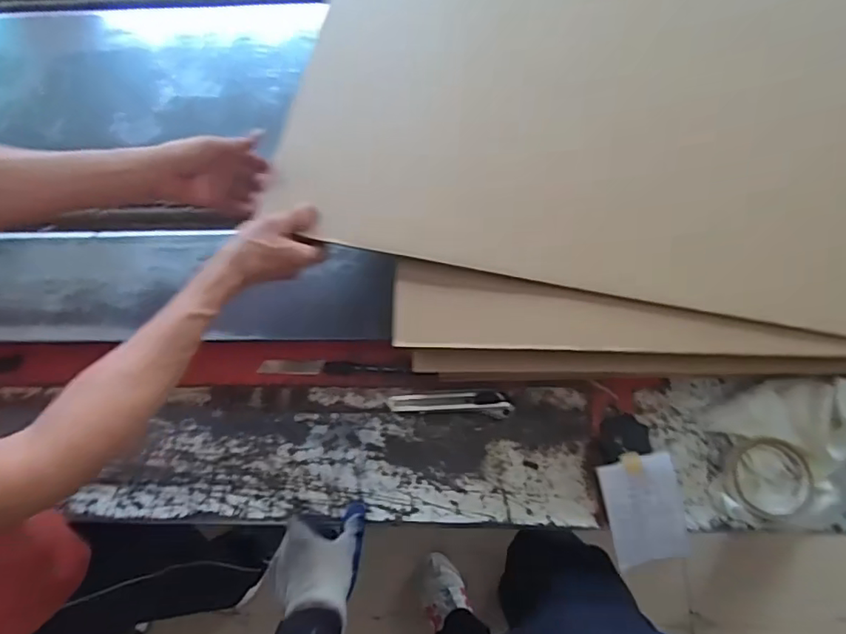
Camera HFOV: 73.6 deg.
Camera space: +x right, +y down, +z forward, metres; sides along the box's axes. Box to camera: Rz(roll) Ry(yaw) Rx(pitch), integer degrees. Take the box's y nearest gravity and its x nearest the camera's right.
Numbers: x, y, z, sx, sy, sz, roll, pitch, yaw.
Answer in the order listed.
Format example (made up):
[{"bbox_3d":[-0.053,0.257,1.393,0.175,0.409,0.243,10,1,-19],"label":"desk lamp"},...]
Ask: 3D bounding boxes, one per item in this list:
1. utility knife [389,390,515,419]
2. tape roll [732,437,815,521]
[{"bbox_3d":[0.032,0.101,0.653,0.140,0.011,0.029,0,72,2],"label":"utility knife"},{"bbox_3d":[0.359,0.166,0.580,0.073,0.019,0.081,-5,72,0],"label":"tape roll"}]

